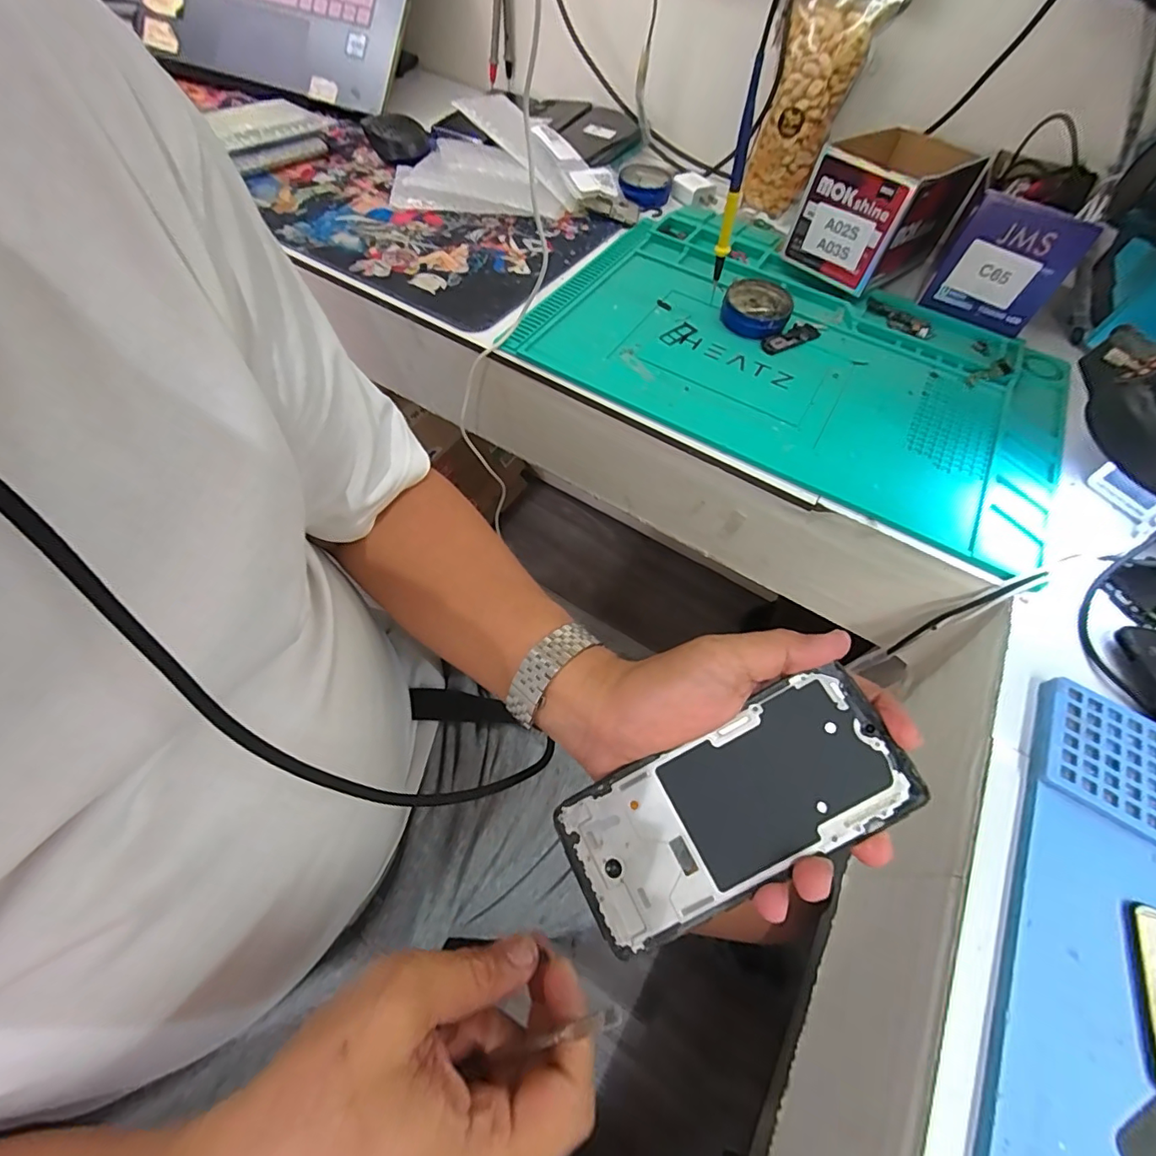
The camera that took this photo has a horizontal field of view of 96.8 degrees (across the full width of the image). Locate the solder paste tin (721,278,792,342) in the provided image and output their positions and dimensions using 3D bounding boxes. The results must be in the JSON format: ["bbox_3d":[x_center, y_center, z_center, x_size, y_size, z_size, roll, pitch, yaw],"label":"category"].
[{"bbox_3d":[0.166,-0.250,0.478,0.060,0.021,0.065,25,59,11],"label":"solder paste tin"}]

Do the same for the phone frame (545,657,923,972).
[{"bbox_3d":[0.071,0.108,0.242,0.157,0.004,0.071,-30,71,3],"label":"phone frame"}]

